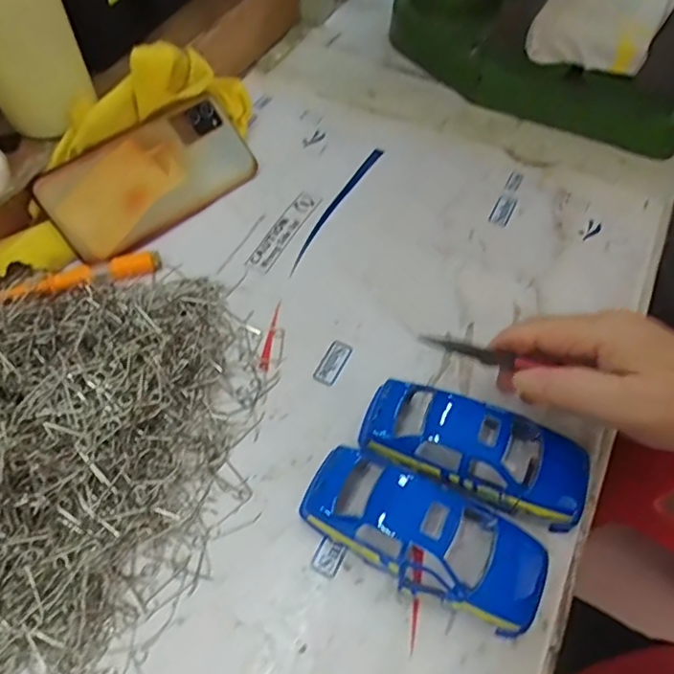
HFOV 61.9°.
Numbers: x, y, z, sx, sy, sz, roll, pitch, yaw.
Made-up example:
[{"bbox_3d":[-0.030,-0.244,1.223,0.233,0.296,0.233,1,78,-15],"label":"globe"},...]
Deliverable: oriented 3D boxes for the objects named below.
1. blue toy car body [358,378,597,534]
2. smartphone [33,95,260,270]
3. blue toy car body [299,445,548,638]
[{"bbox_3d":[0.080,0.065,0.323,0.128,0.040,0.050,19,57,9],"label":"blue toy car body"},{"bbox_3d":[-0.143,-0.125,0.442,0.164,0.009,0.075,-40,106,-22],"label":"smartphone"},{"bbox_3d":[0.046,0.104,0.296,0.125,0.041,0.059,30,59,16],"label":"blue toy car body"}]

